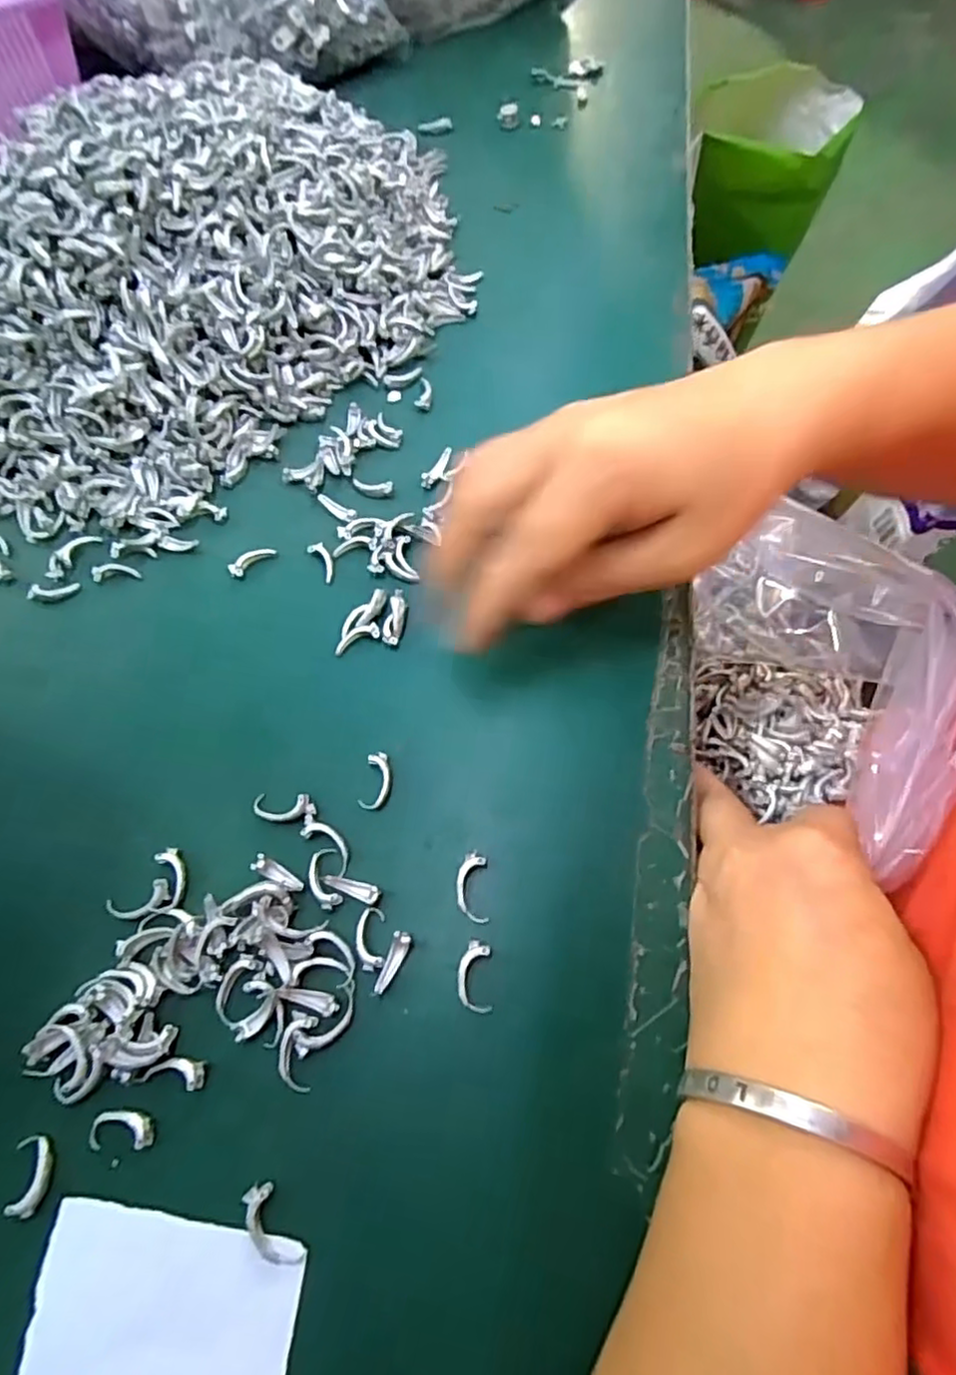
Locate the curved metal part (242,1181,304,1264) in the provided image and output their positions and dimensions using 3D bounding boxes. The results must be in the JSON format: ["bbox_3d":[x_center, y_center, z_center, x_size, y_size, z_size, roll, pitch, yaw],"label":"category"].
[{"bbox_3d":[-0.062,0.159,0.194,0.012,0.005,0.023,-28,69,-10],"label":"curved metal part"}]

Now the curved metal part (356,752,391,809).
[{"bbox_3d":[-0.038,0.035,0.247,0.010,0.005,0.021,7,68,5],"label":"curved metal part"}]

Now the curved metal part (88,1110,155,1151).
[{"bbox_3d":[-0.111,0.137,0.205,0.021,0.006,0.010,-1,67,1],"label":"curved metal part"}]

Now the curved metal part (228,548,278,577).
[{"bbox_3d":[-0.099,-0.056,0.288,0.021,0.004,0.007,-33,70,-11],"label":"curved metal part"}]

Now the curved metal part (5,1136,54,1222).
[{"bbox_3d":[-0.136,0.148,0.200,0.010,0.004,0.020,-5,67,0],"label":"curved metal part"}]

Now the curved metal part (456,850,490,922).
[{"bbox_3d":[-0.002,0.069,0.230,0.011,0.005,0.024,-2,67,1],"label":"curved metal part"}]

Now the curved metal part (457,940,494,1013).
[{"bbox_3d":[-0.001,0.095,0.217,0.012,0.004,0.021,4,68,3],"label":"curved metal part"}]

